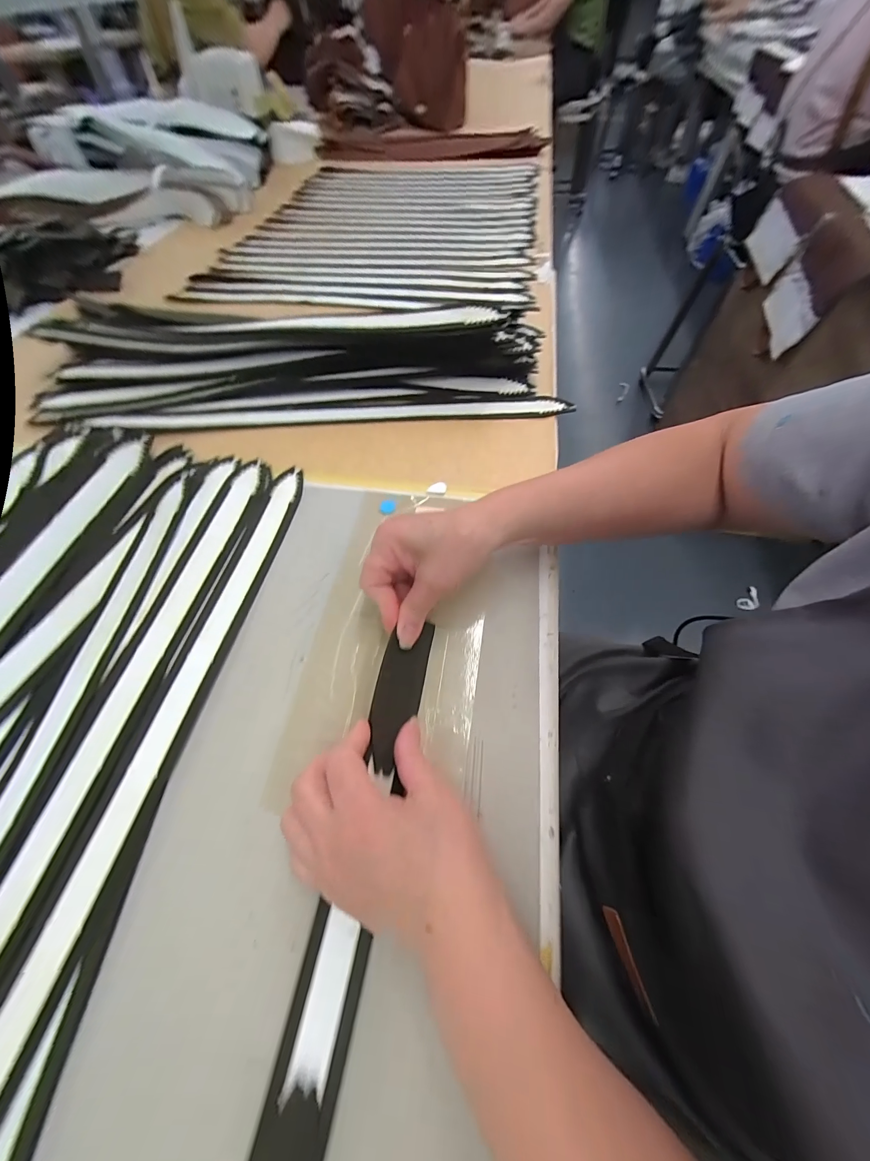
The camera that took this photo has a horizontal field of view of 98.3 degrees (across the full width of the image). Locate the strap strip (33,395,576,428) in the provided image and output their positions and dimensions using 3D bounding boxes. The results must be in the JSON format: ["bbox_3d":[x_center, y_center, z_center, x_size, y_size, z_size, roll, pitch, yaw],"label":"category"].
[{"bbox_3d":[-0.157,-0.204,0.452,0.612,0.011,0.042,-3,59,-1],"label":"strap strip"}]

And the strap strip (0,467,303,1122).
[{"bbox_3d":[-0.197,0.124,0.255,0.041,0.009,0.556,8,59,6],"label":"strap strip"}]

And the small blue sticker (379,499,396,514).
[{"bbox_3d":[-0.048,-0.074,0.378,0.017,0.006,0.015,-7,59,-3],"label":"small blue sticker"}]

